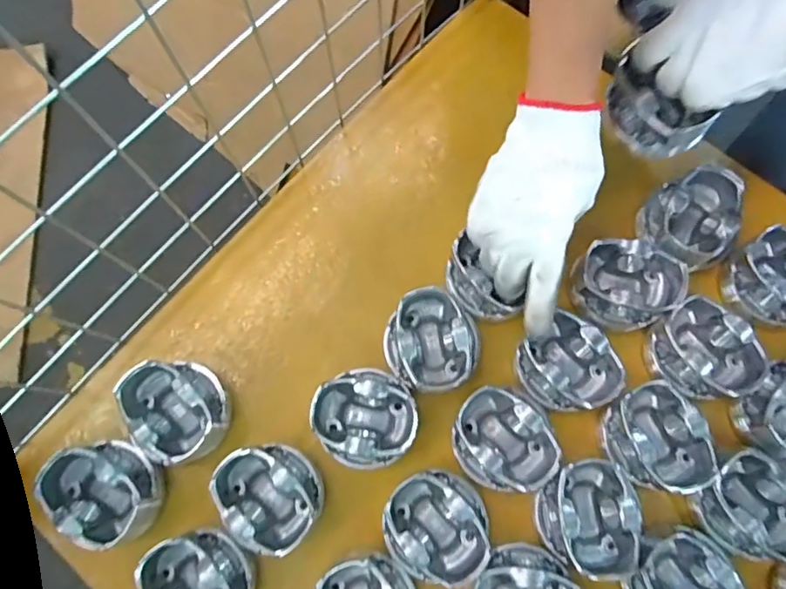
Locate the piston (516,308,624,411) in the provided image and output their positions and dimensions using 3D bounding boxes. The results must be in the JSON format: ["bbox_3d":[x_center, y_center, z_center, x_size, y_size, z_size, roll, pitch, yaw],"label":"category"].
[{"bbox_3d":[0.140,0.060,0.444,0.067,0.041,0.073,0,75,1],"label":"piston"}]

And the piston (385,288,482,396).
[{"bbox_3d":[0.032,0.040,0.455,0.076,0.039,0.080,0,75,1],"label":"piston"}]

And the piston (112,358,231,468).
[{"bbox_3d":[-0.179,0.097,0.453,0.075,0.048,0.082,-9,75,-2],"label":"piston"}]

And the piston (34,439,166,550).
[{"bbox_3d":[-0.227,0.156,0.436,0.067,0.051,0.078,-34,77,-8],"label":"piston"}]

